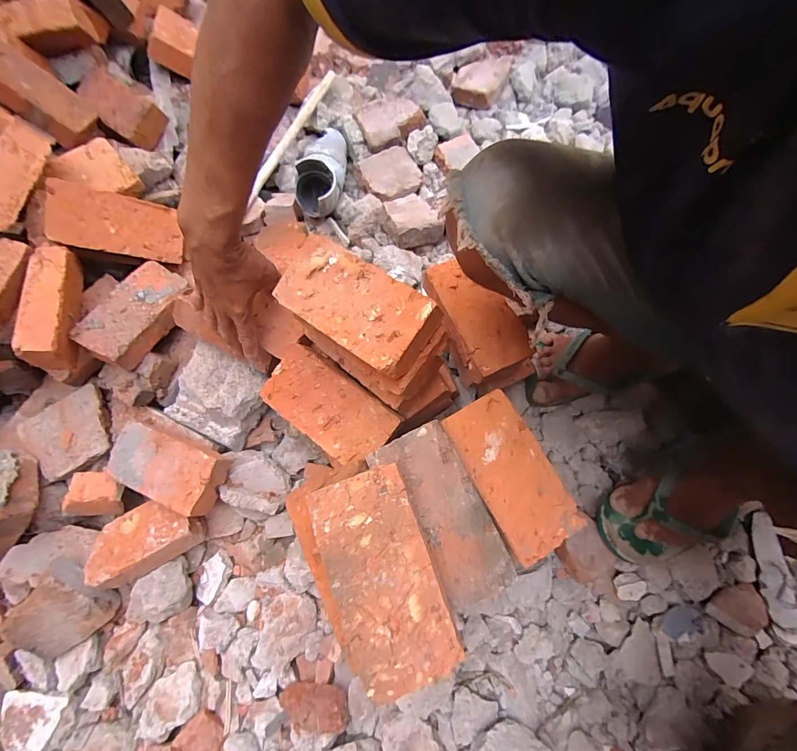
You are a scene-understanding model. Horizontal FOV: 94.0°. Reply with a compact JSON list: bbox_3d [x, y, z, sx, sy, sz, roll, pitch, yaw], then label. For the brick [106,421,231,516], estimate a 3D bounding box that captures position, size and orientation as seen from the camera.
[{"bbox_3d":[-0.309,0.121,0.493,0.151,0.039,0.081,19,70,5],"label":"brick"}]

